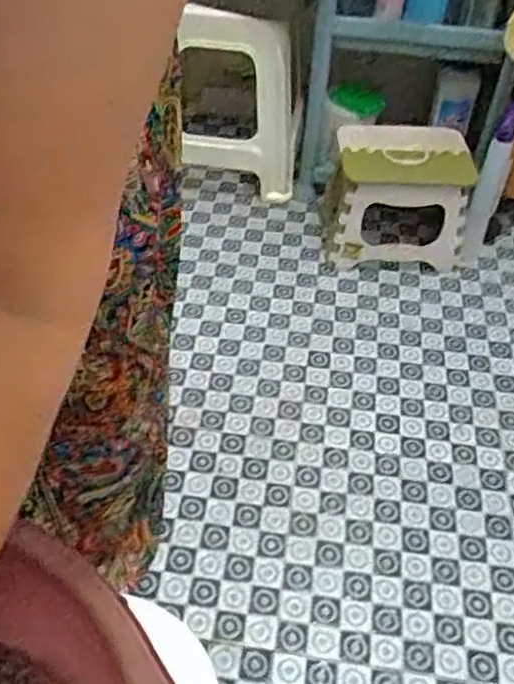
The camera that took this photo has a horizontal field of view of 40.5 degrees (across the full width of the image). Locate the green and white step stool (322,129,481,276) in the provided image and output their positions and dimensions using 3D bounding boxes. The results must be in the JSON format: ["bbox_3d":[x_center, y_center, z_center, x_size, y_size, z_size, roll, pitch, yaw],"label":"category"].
[{"bbox_3d":[0.255,-0.258,1.266,0.252,0.205,0.181,2,48,-3],"label":"green and white step stool"}]

